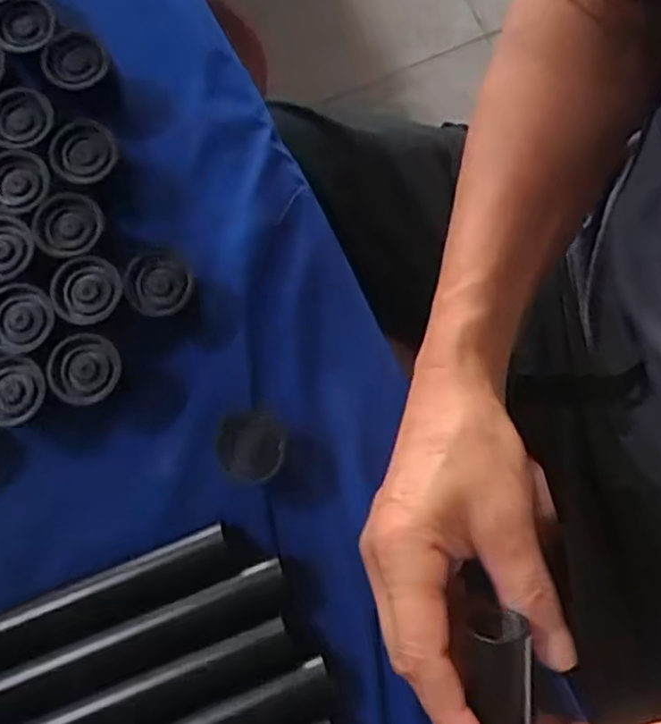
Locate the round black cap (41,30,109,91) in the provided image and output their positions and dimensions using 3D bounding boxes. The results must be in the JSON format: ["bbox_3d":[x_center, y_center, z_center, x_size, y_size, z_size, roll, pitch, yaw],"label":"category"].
[{"bbox_3d":[-0.135,-0.159,0.338,0.032,0.008,0.029,-28,81,-6],"label":"round black cap"}]

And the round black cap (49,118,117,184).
[{"bbox_3d":[-0.128,-0.109,0.334,0.033,0.013,0.032,0,79,-1],"label":"round black cap"}]

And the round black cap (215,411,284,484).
[{"bbox_3d":[-0.039,0.043,0.321,0.031,0.032,0.034,0,79,-1],"label":"round black cap"}]

